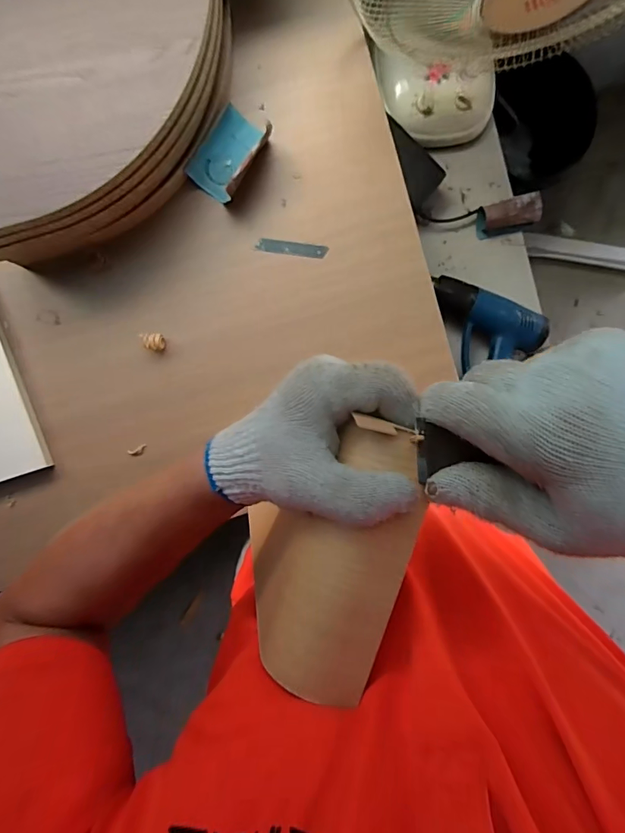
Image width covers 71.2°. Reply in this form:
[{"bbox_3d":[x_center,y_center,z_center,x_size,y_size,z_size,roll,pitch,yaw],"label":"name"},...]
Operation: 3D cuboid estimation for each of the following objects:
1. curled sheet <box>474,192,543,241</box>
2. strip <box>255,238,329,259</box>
[{"bbox_3d":[0.370,-0.377,0.826,0.120,0.047,0.059,-13,93,-3],"label":"curled sheet"},{"bbox_3d":[-0.029,-0.241,0.624,0.101,0.004,0.020,6,92,-4],"label":"strip"}]

